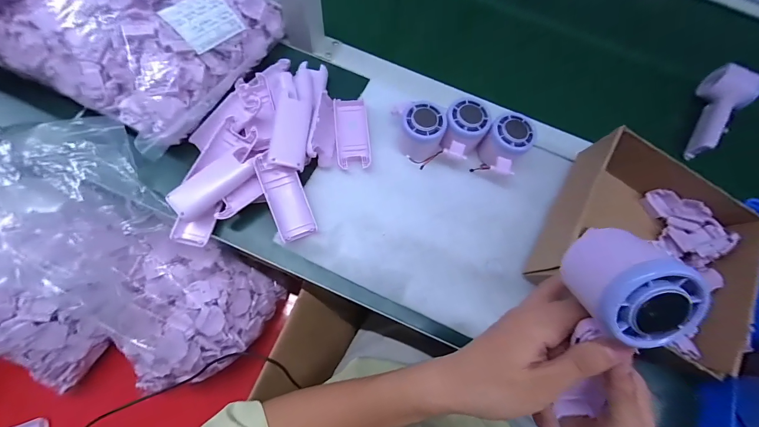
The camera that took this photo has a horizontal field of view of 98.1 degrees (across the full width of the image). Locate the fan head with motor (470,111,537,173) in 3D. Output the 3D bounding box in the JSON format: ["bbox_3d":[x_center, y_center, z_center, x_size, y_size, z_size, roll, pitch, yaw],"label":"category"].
[{"bbox_3d":[0.161,-0.085,0.423,0.055,0.047,0.077,23,79,5],"label":"fan head with motor"}]

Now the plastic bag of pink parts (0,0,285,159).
[{"bbox_3d":[-0.307,-0.241,0.419,0.272,0.090,0.264,31,79,6],"label":"plastic bag of pink parts"}]

